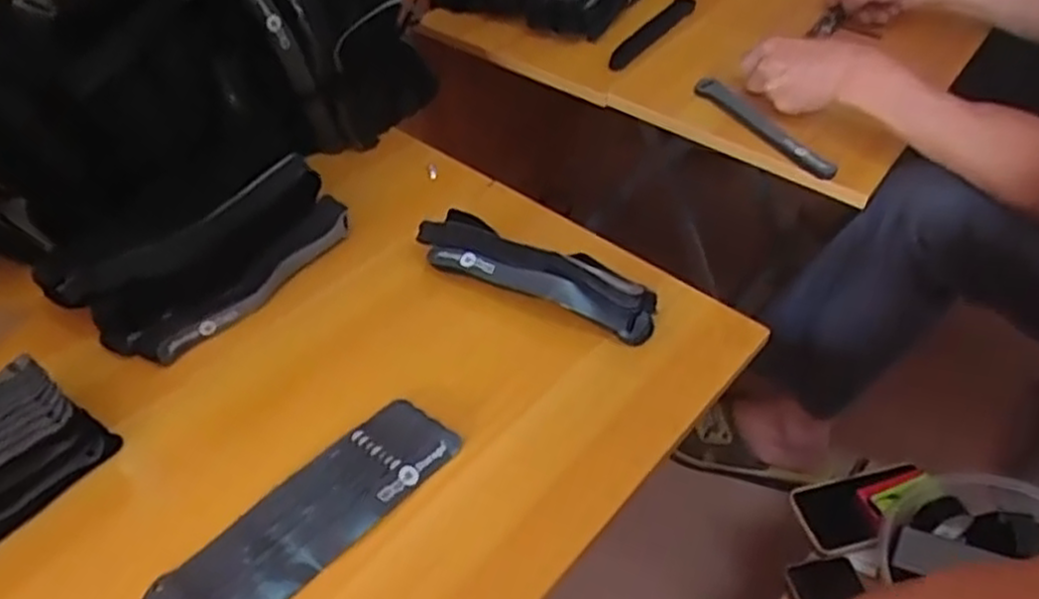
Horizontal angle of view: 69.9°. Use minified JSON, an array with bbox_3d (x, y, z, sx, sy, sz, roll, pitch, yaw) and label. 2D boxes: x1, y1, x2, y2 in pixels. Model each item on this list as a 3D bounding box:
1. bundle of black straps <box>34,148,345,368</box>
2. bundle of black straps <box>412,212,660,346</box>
[{"bbox_3d":[-0.237,-0.034,0.578,0.221,0.067,0.087,-29,53,-27],"label":"bundle of black straps"},{"bbox_3d":[0.012,-0.022,0.598,0.206,0.042,0.052,25,50,20],"label":"bundle of black straps"}]

